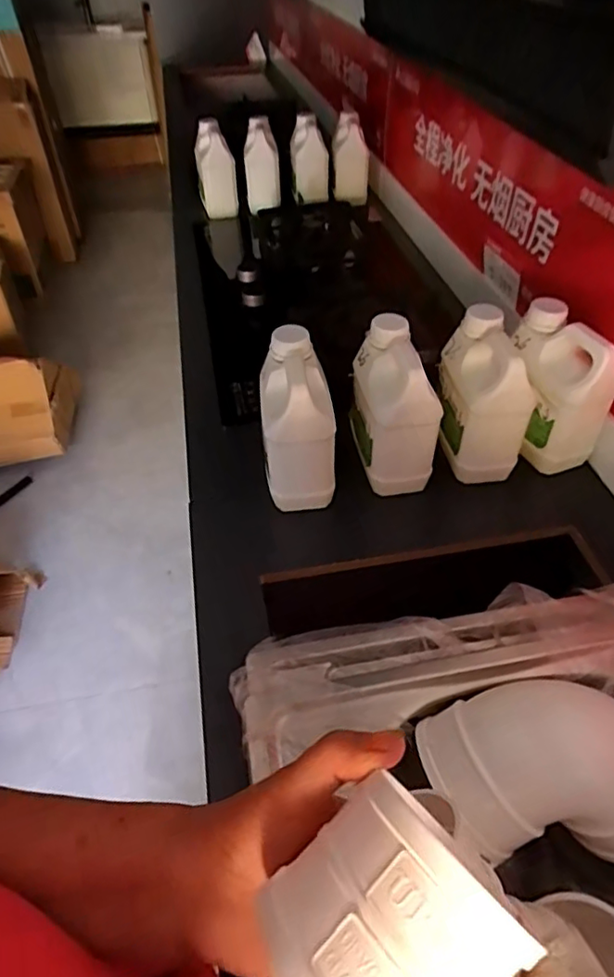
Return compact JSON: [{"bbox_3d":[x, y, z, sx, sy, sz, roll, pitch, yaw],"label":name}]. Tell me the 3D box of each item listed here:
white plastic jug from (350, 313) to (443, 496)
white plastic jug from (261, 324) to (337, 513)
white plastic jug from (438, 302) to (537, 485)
[{"bbox_3d":[0.101,-0.095,0.669,0.081,0.165,0.121,-3,47,-3],"label":"white plastic jug"},{"bbox_3d":[-0.013,-0.078,0.665,0.076,0.166,0.129,-5,47,-4],"label":"white plastic jug"},{"bbox_3d":[0.206,-0.107,0.676,0.090,0.166,0.114,3,47,3],"label":"white plastic jug"}]

